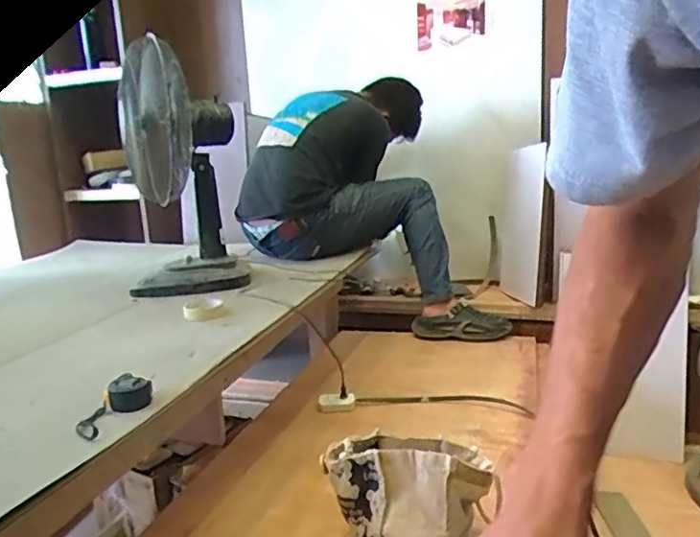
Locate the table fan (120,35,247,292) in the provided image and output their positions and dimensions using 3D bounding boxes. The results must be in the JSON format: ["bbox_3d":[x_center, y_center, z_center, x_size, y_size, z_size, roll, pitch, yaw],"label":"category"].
[{"bbox_3d":[-0.445,-0.269,1.534,0.277,0.582,0.548,-6,12,-14],"label":"table fan"}]

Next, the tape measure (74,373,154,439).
[{"bbox_3d":[-0.312,0.179,0.765,0.056,0.037,0.133,0,12,16],"label":"tape measure"}]

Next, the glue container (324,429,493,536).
[{"bbox_3d":[0.092,0.332,0.854,0.212,0.160,0.180,-11,13,-31],"label":"glue container"}]

